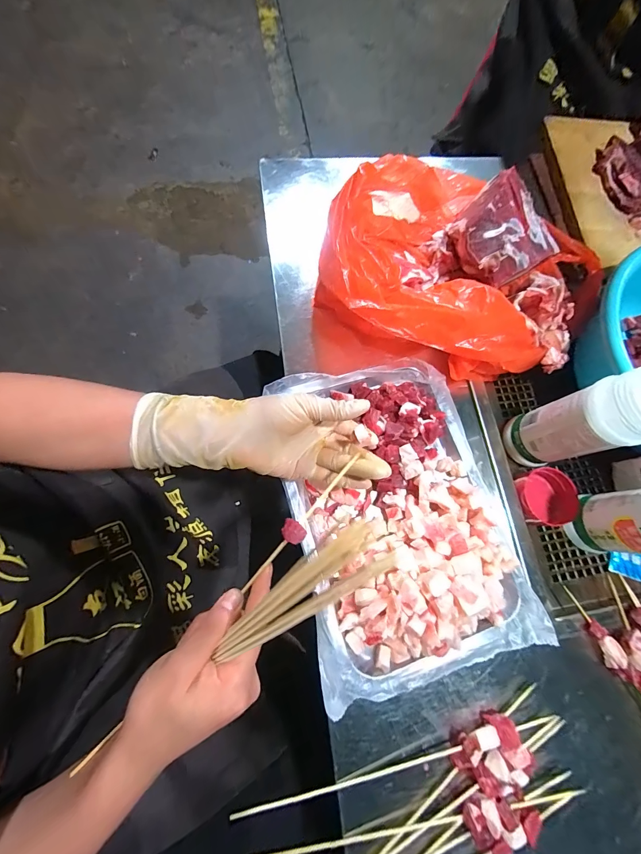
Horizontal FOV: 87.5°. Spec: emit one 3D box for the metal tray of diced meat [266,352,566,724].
[{"bbox_3d":[0.076,0.078,0.335,0.211,0.050,0.314,-14,76,-9],"label":"metal tray of diced meat"}]

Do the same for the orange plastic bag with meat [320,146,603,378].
[{"bbox_3d":[0.186,-0.200,0.389,0.319,0.099,0.280,24,73,2],"label":"orange plastic bag with meat"}]

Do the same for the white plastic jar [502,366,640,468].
[{"bbox_3d":[0.267,-0.003,0.345,0.073,0.147,0.062,-17,76,-10],"label":"white plastic jar"}]

